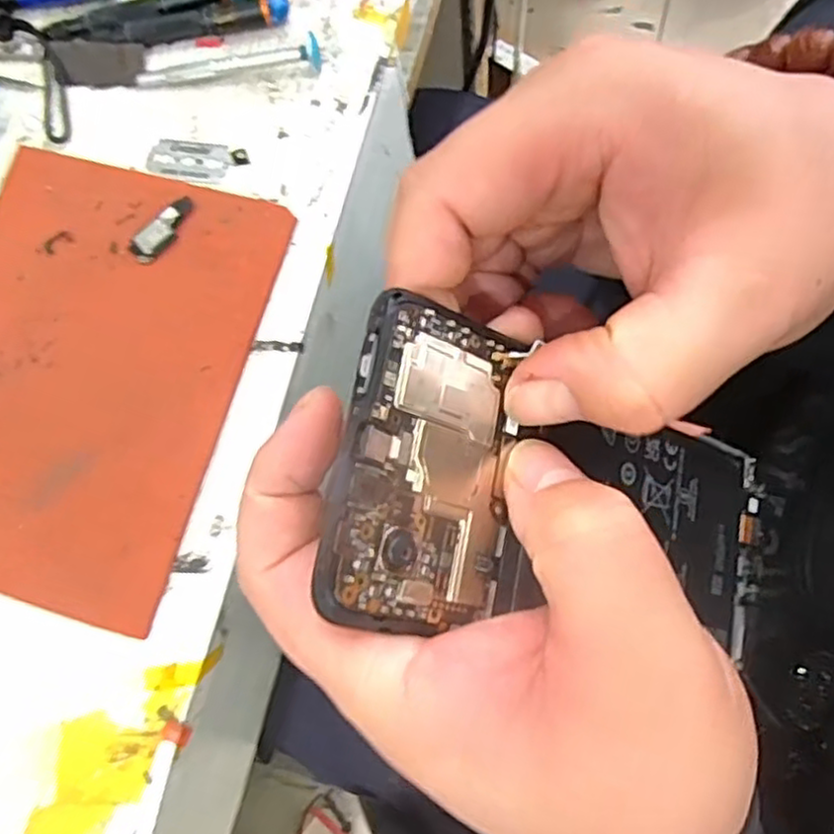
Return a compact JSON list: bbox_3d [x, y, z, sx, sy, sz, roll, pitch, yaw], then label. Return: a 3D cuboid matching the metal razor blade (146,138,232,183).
[{"bbox_3d":[-0.113,-0.127,0.352,0.041,0.005,0.022,7,78,8],"label":"metal razor blade"}]

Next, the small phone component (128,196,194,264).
[{"bbox_3d":[-0.119,-0.089,0.338,0.015,0.005,0.037,38,84,12],"label":"small phone component"}]

